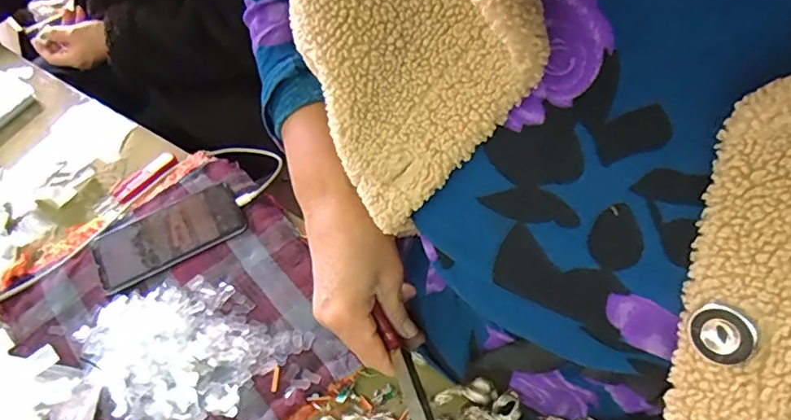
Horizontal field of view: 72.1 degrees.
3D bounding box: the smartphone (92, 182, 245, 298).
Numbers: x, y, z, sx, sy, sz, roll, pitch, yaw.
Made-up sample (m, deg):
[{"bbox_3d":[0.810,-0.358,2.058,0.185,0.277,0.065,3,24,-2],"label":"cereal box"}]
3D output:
[{"bbox_3d":[-0.249,0.029,0.600,0.159,0.017,0.074,-26,58,-11],"label":"smartphone"}]

